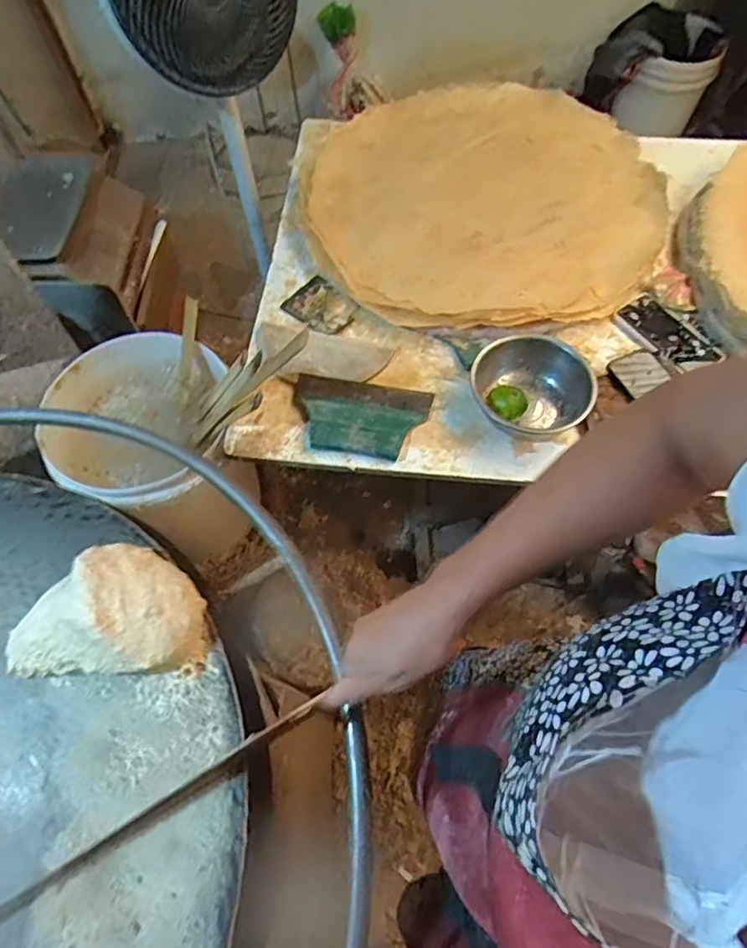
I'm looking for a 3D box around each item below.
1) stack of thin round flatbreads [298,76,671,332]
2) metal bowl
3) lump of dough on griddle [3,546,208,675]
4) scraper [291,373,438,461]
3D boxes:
[{"bbox_3d":[0.187,-0.497,1.004,0.603,0.039,0.615,-27,66,-12],"label":"stack of thin round flatbreads"},{"bbox_3d":[0.225,-0.114,0.808,0.175,0.061,0.145,0,63,1],"label":"metal bowl"},{"bbox_3d":[-0.225,0.113,0.492,0.156,0.061,0.105,1,63,2],"label":"lump of dough on griddle"},{"bbox_3d":[-0.021,-0.084,0.821,0.189,0.025,0.128,9,64,6],"label":"scraper"}]

